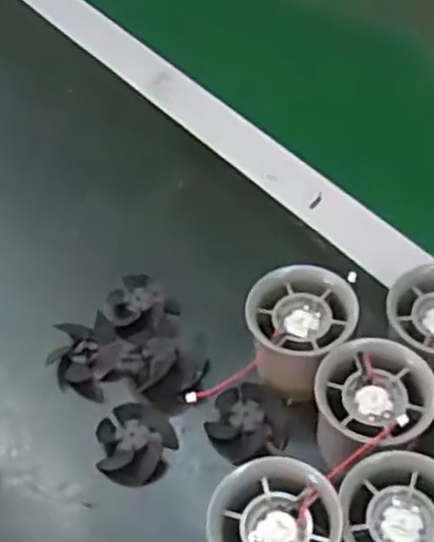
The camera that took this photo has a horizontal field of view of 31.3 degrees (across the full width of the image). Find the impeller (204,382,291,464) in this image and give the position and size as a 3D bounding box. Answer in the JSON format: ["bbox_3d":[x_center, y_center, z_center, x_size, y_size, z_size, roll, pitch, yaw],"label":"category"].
[{"bbox_3d":[0.016,0.080,0.411,0.041,0.014,0.037,-18,51,-11],"label":"impeller"}]

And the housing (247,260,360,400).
[{"bbox_3d":[0.042,0.039,0.413,0.056,0.059,0.060,13,52,14],"label":"housing"}]

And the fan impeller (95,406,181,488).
[{"bbox_3d":[-0.042,0.091,0.407,0.040,0.019,0.037,-2,50,2],"label":"fan impeller"}]

